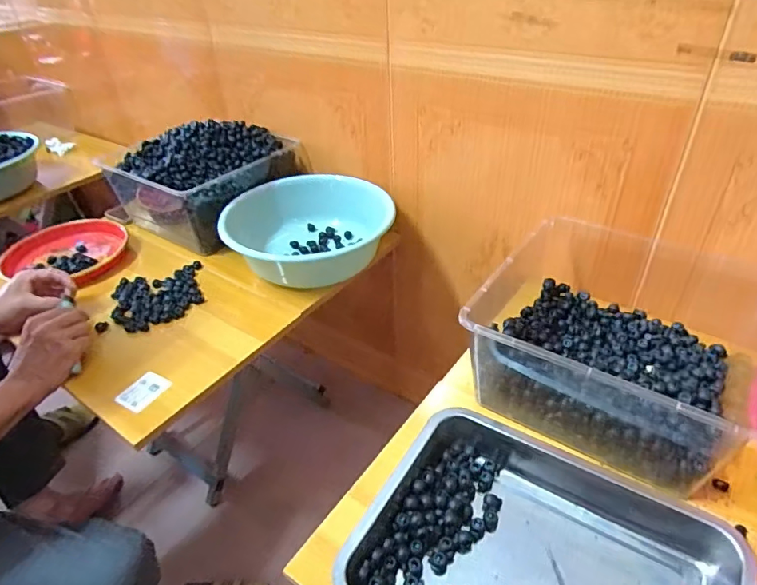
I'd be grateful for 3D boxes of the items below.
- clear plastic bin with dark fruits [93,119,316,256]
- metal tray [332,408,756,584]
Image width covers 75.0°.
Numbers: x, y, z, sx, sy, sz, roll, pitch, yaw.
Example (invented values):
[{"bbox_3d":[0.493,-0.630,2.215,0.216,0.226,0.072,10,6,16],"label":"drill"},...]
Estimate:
[{"bbox_3d":[-0.364,-0.259,1.049,0.315,0.153,0.322,29,48,35],"label":"clear plastic bin with dark fruits"},{"bbox_3d":[0.154,0.244,0.463,0.315,0.051,0.259,16,41,23],"label":"metal tray"}]

